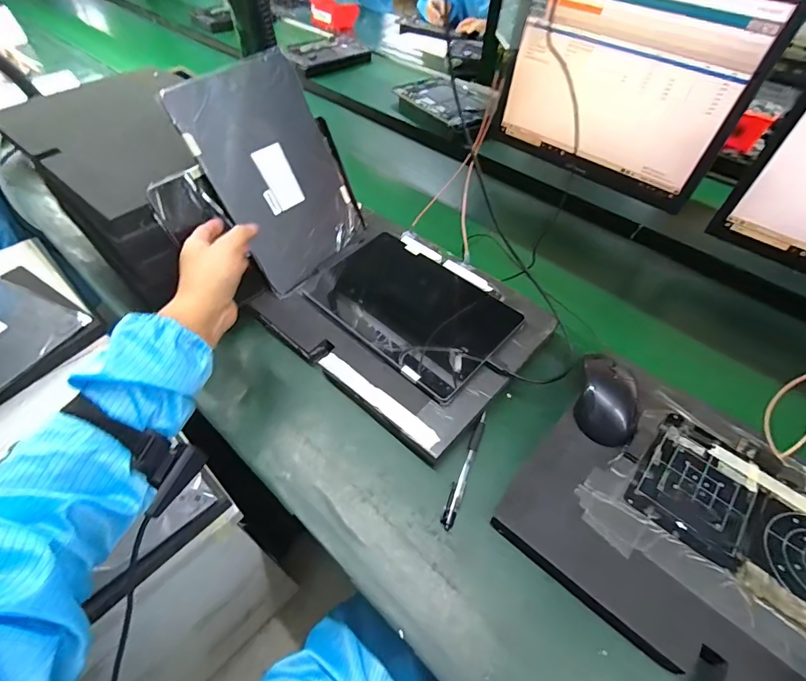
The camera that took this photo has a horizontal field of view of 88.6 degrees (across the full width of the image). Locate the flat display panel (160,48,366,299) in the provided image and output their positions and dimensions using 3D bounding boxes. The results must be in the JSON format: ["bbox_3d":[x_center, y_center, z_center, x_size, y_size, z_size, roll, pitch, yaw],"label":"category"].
[{"bbox_3d":[-0.159,-0.210,0.535,0.163,0.252,0.011,-39,35,-22],"label":"flat display panel"}]

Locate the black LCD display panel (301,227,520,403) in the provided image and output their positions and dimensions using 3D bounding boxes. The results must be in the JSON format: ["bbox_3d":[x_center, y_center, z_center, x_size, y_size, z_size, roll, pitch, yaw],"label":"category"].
[{"bbox_3d":[0.008,-0.048,0.553,0.257,0.014,0.167,36,59,23],"label":"black LCD display panel"}]

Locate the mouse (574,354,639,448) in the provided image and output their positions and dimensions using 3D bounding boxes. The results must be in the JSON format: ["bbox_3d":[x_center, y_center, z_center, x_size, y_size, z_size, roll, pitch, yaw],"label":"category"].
[{"bbox_3d":[0.231,0.062,0.460,0.062,0.032,0.107,20,54,13],"label":"mouse"}]

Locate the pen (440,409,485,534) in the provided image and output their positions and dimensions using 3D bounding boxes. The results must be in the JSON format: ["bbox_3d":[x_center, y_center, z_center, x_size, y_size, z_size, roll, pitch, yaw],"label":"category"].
[{"bbox_3d":[0.069,0.136,0.448,0.015,0.011,0.134,20,54,13],"label":"pen"}]

